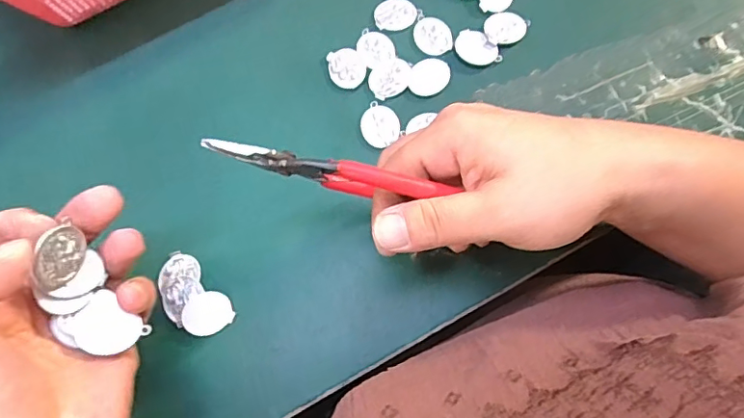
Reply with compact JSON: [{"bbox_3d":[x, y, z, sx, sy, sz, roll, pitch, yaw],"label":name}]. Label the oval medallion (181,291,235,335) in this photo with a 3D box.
[{"bbox_3d":[-0.085,0.054,0.278,0.025,0.004,0.021,-19,76,-3],"label":"oval medallion"}]

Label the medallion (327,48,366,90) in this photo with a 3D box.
[{"bbox_3d":[-0.015,-0.082,0.311,0.021,0.004,0.025,-29,77,-5],"label":"medallion"}]

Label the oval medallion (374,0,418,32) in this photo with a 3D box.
[{"bbox_3d":[0.014,-0.117,0.319,0.024,0.004,0.022,-16,76,-2],"label":"oval medallion"}]

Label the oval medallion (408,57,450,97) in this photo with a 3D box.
[{"bbox_3d":[0.033,-0.077,0.306,0.025,0.004,0.020,-27,77,-5],"label":"oval medallion"}]

